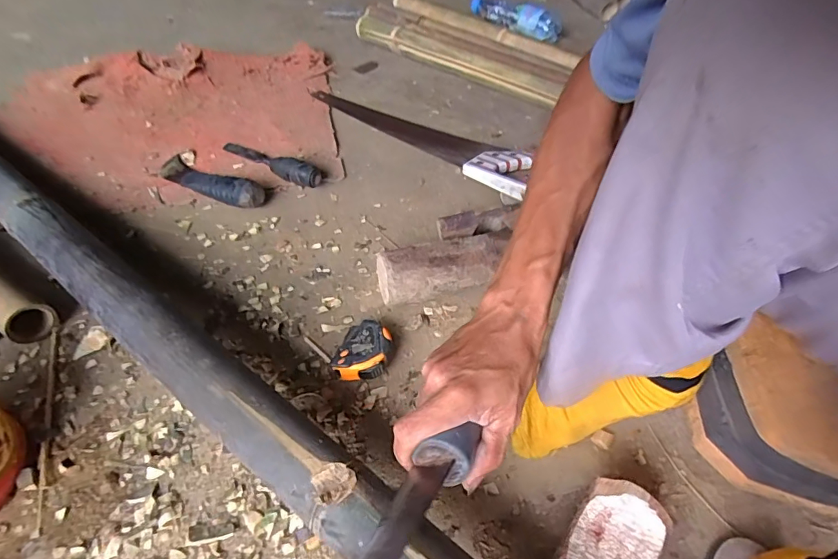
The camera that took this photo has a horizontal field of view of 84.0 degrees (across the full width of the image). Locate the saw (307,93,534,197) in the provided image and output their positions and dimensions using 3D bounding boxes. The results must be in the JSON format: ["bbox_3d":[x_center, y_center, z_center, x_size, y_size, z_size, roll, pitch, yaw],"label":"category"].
[{"bbox_3d":[0.004,-0.281,0.846,0.489,0.034,0.115,33,57,22],"label":"saw"}]

